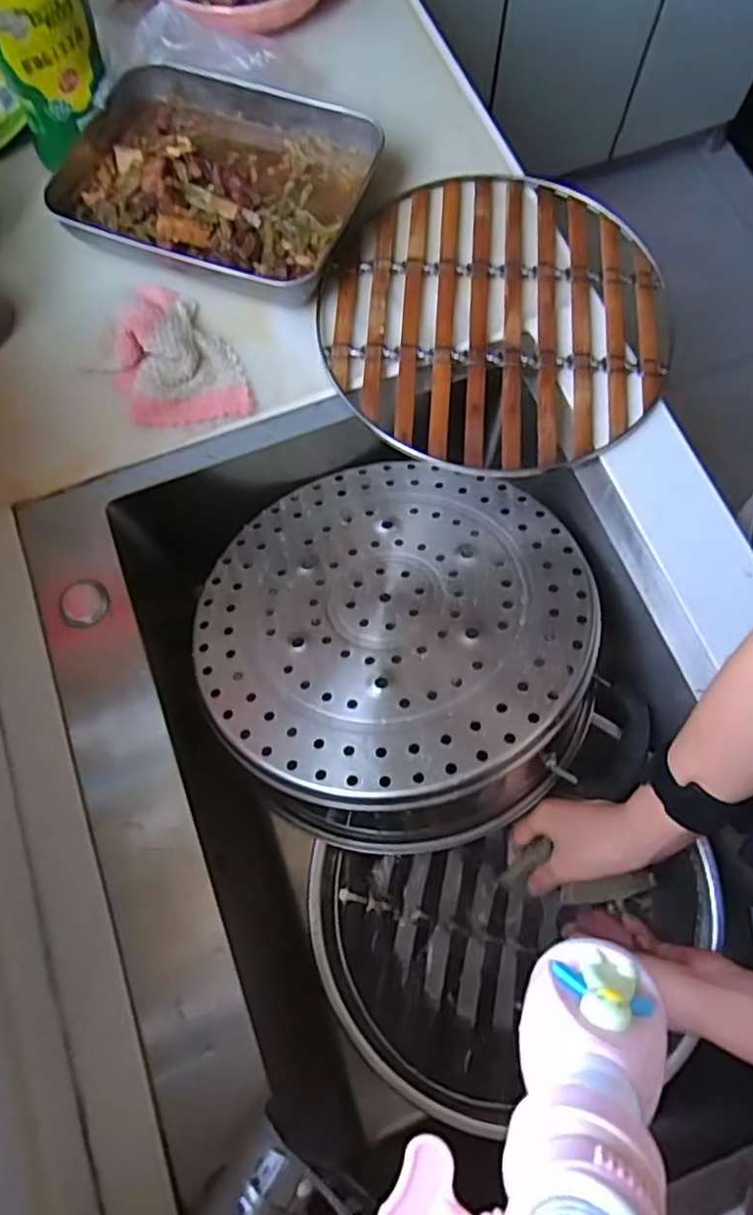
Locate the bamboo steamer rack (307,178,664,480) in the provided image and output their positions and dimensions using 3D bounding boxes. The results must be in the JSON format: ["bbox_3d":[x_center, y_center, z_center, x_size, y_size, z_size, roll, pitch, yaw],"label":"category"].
[{"bbox_3d":[0.103,-0.254,0.571,0.289,0.020,0.306,-1,72,2],"label":"bamboo steamer rack"}]

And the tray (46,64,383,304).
[{"bbox_3d":[-0.153,-0.378,0.594,0.269,0.047,0.204,19,73,8],"label":"tray"}]

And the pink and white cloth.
[{"bbox_3d":[-0.172,-0.212,0.546,0.095,0.034,0.144,-27,73,-7],"label":"pink and white cloth"}]

